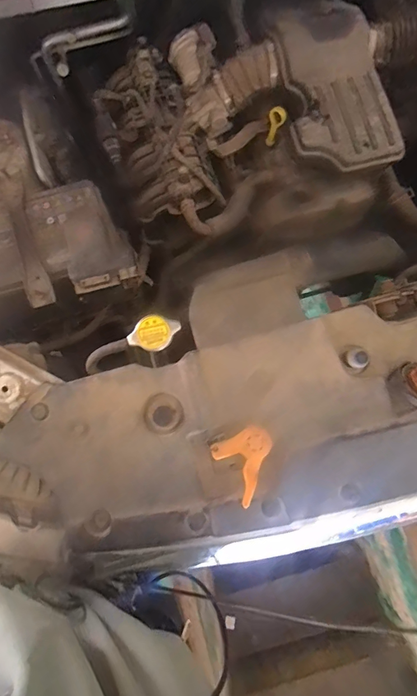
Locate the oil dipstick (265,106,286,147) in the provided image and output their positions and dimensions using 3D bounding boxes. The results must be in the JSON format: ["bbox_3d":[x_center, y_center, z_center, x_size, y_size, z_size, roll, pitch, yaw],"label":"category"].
[{"bbox_3d":[0.110,-0.362,0.629,0.025,0.071,0.014,11,80,2],"label":"oil dipstick"}]

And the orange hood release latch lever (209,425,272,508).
[{"bbox_3d":[0.046,0.121,0.415,0.063,0.013,0.068,-34,81,-6],"label":"orange hood release latch lever"}]

